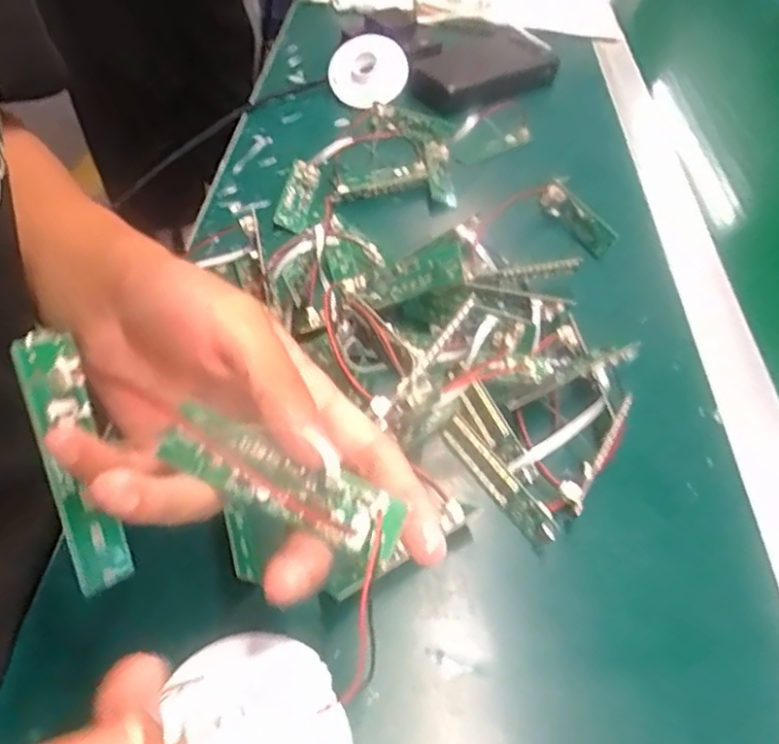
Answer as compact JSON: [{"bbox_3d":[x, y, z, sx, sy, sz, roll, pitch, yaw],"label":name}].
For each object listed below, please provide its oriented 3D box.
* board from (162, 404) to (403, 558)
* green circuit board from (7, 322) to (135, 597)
[{"bbox_3d":[-0.034,0.036,0.210,0.078,0.008,0.021,26,80,5],"label":"board"},{"bbox_3d":[-0.100,0.029,0.210,0.008,0.085,0.017,-3,13,45],"label":"green circuit board"}]

